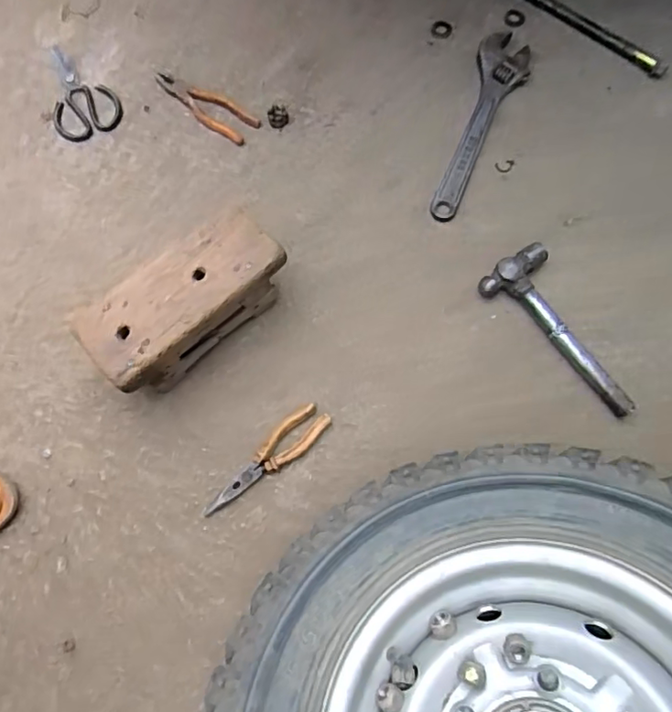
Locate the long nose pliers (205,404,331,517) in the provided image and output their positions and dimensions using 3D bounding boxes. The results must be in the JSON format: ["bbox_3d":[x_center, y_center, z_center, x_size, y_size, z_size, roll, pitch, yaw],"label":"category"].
[{"bbox_3d":[-0.088,0.138,0.758,0.045,0.009,0.189,41,77,13],"label":"long nose pliers"}]

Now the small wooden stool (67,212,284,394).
[{"bbox_3d":[-0.192,-0.065,0.759,0.250,0.116,0.113,-41,75,-12],"label":"small wooden stool"}]

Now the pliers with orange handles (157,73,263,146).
[{"bbox_3d":[-0.212,-0.400,0.938,0.194,0.015,0.057,33,75,11],"label":"pliers with orange handles"}]

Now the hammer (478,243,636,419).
[{"bbox_3d":[0.313,-0.037,0.784,0.098,0.031,0.253,-38,75,-11],"label":"hammer"}]

